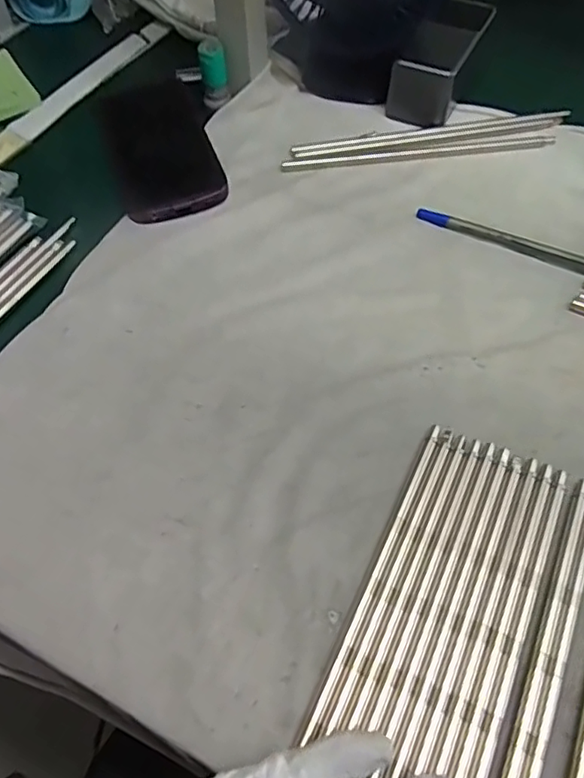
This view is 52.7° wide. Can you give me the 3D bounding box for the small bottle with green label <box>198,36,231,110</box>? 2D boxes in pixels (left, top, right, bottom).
[{"bbox_3d":[-0.064,-0.257,0.484,0.020,0.054,0.016,-11,57,-6],"label":"small bottle with green label"}]

